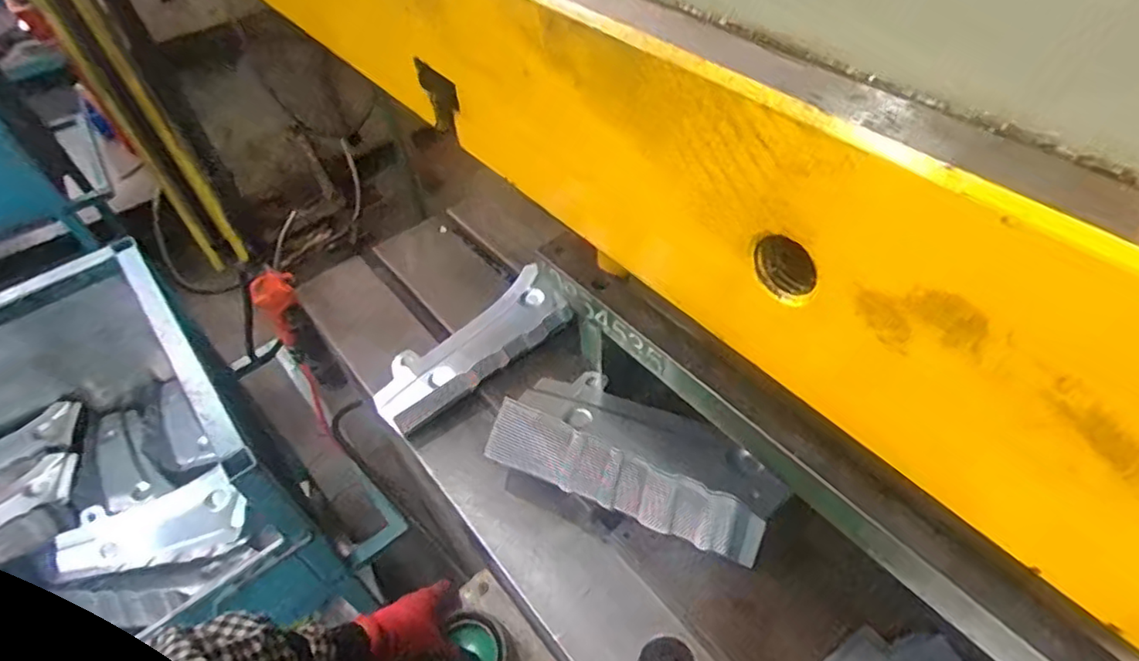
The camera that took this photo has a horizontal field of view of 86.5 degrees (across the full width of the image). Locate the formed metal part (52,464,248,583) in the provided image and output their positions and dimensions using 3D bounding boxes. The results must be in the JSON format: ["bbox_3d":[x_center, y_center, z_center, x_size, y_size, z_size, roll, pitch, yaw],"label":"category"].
[{"bbox_3d":[-0.720,0.345,1.055,0.279,0.079,0.153,-19,51,-13],"label":"formed metal part"}]

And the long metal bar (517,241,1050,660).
[{"bbox_3d":[0.206,0.136,0.498,0.016,0.036,0.775,-34,55,-23],"label":"long metal bar"}]

